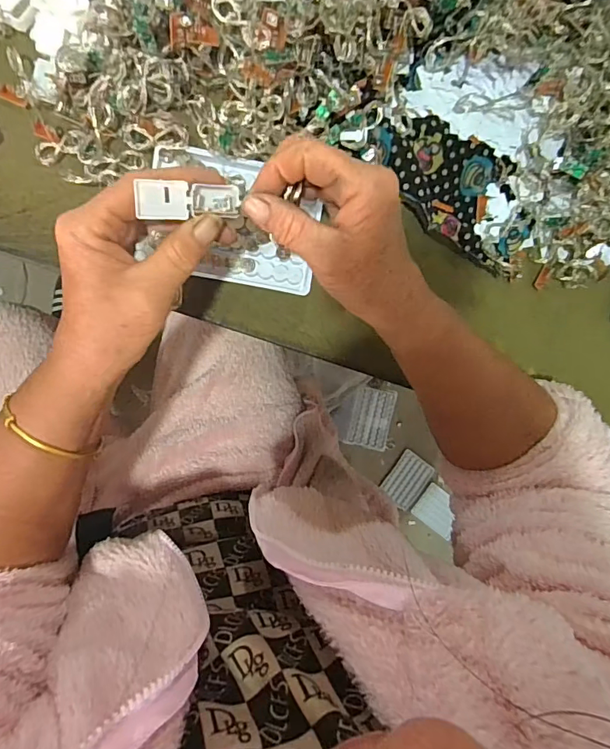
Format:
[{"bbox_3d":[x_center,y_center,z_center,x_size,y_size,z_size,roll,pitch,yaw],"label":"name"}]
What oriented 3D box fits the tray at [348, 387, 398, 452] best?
[{"bbox_3d":[0.141,0.092,0.959,0.081,0.012,0.126,11,90,-9],"label":"tray"}]

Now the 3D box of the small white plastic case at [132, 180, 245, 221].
[{"bbox_3d":[-0.062,-0.096,0.254,0.056,0.009,0.019,-12,98,-31],"label":"small white plastic case"}]

